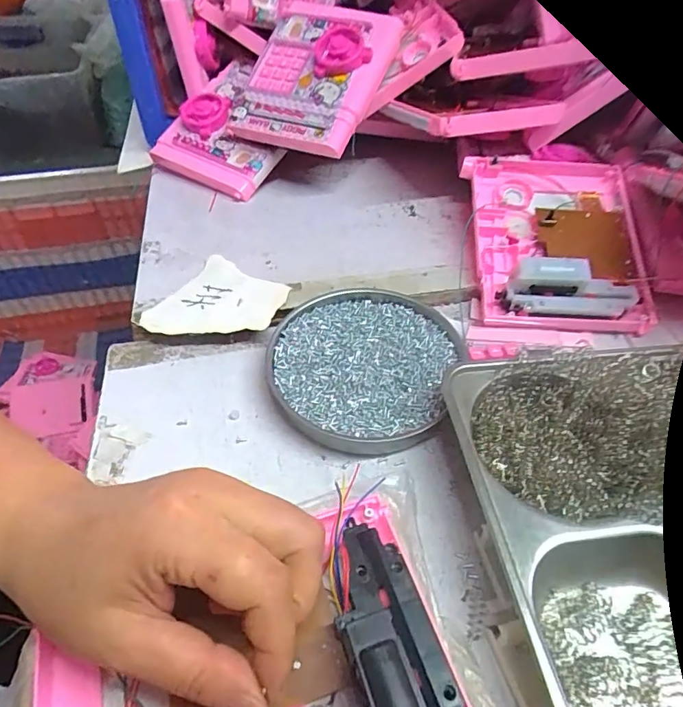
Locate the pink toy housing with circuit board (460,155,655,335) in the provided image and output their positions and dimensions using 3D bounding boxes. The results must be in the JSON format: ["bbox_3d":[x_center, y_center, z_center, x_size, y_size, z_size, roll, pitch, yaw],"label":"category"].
[{"bbox_3d":[0.178,-0.098,0.418,0.130,0.046,0.159,2,49,5],"label":"pink toy housing with circuit board"}]

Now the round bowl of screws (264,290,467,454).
[{"bbox_3d":[0.015,0.007,0.355,0.124,0.019,0.131,0,48,0],"label":"round bowl of screws"}]

